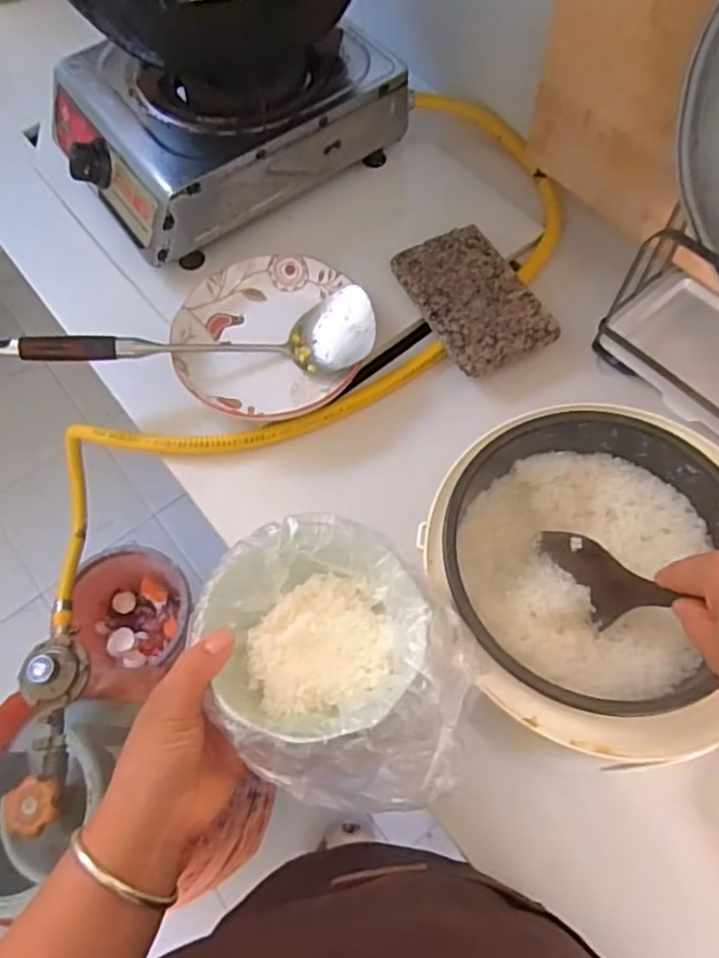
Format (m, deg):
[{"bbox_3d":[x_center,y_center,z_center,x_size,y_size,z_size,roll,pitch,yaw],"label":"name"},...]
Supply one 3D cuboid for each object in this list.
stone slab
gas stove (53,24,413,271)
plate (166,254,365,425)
[{"bbox_3d":[0.124,-0.198,0.716,0.112,0.024,0.181,-25,66,-9],"label":"stone slab"},{"bbox_3d":[-0.170,-0.454,0.805,0.370,0.112,0.277,-33,67,-12],"label":"gas stove"},{"bbox_3d":[-0.101,-0.152,0.703,0.185,0.037,0.195,-1,64,3],"label":"plate"}]

